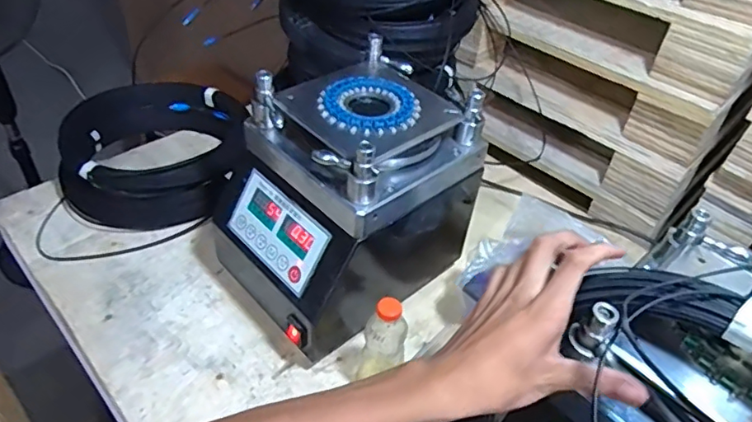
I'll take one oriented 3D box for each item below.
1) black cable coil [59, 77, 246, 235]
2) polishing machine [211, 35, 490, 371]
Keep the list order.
[{"bbox_3d":[-0.376,-0.099,0.915,0.278,0.105,0.299,2,42,-2],"label":"black cable coil"},{"bbox_3d":[-0.037,-0.012,0.713,0.276,0.280,0.246,-26,50,-29],"label":"polishing machine"}]

